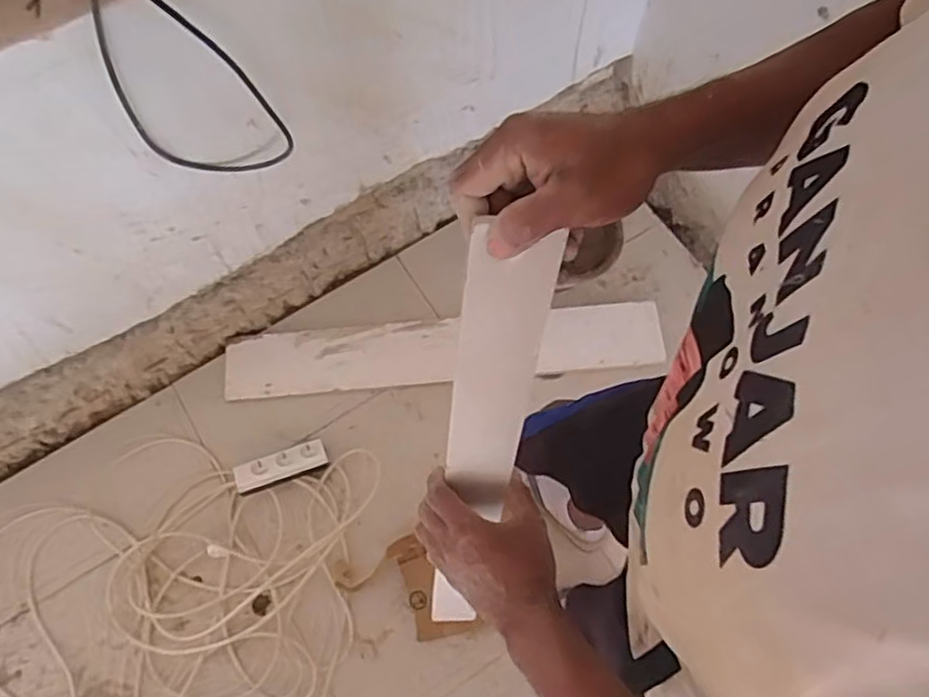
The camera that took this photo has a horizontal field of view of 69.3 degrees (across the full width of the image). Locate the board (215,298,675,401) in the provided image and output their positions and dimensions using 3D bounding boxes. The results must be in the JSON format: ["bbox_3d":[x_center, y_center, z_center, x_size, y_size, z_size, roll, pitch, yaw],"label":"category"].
[{"bbox_3d":[-0.045,0.001,1.575,1.010,0.017,0.155,-5,69,0],"label":"board"}]

